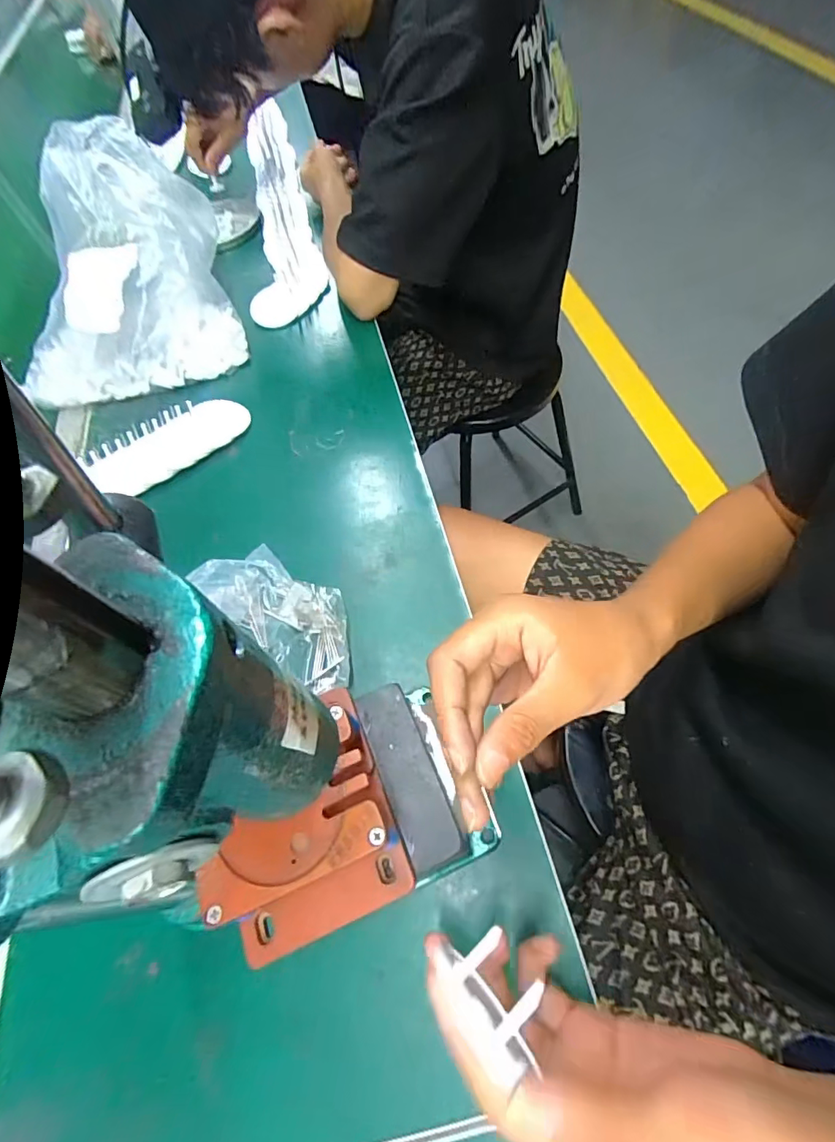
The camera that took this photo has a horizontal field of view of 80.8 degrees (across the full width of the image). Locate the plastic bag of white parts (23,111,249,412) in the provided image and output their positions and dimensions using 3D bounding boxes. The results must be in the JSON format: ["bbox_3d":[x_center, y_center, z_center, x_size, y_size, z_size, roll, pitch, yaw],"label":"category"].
[{"bbox_3d":[-0.353,-0.358,0.564,0.238,0.147,0.275,-16,60,1],"label":"plastic bag of white parts"}]

